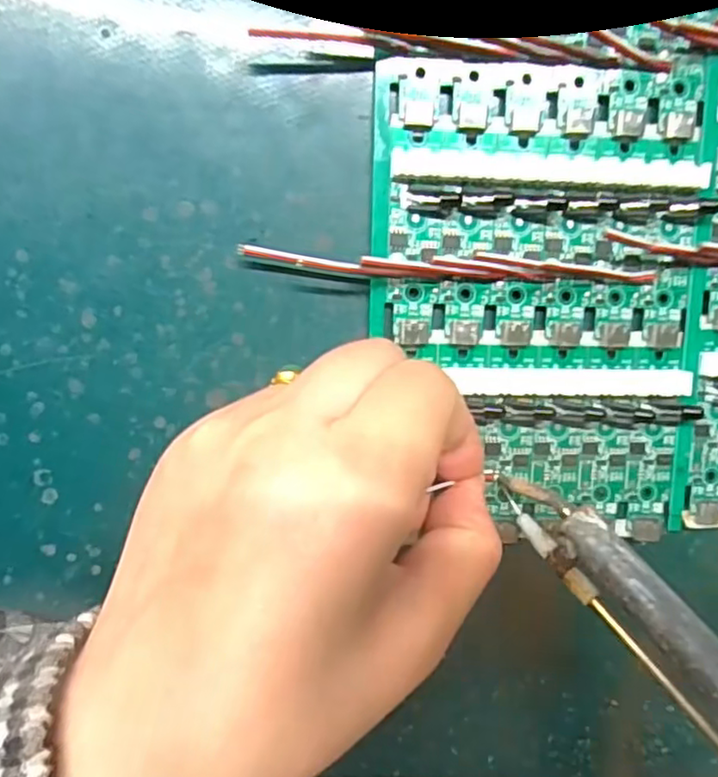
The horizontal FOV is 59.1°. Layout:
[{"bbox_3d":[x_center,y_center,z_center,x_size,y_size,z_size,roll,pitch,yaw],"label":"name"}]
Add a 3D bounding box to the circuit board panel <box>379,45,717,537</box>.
[{"bbox_3d":[0.057,-0.025,0.195,0.101,0.008,0.143,-3,98,-5],"label":"circuit board panel"}]

